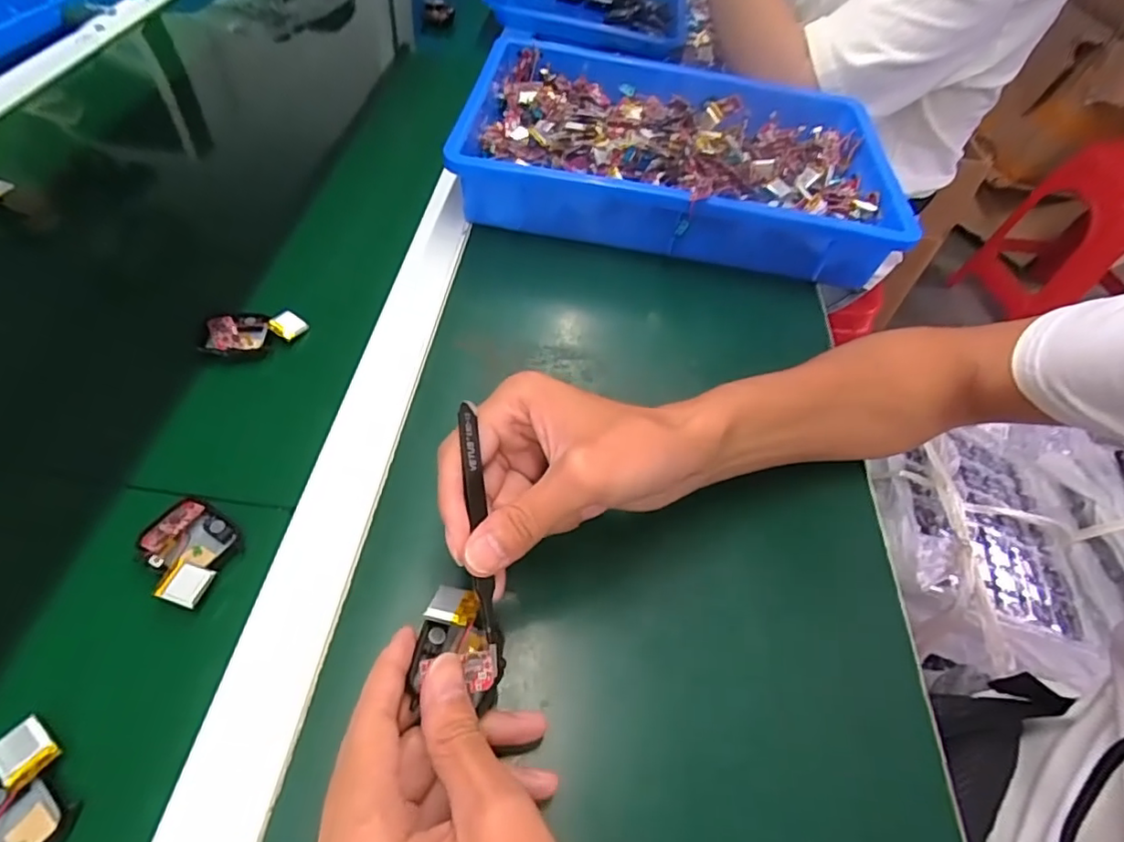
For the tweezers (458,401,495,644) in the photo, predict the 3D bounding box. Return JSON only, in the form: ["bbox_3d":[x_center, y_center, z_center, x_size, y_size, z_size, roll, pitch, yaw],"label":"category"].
[{"bbox_3d":[-0.038,0.042,0.263,0.008,0.006,0.106,-8,75,-1],"label":"tweezers"}]

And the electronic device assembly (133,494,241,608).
[{"bbox_3d":[-0.190,0.068,0.301,0.044,0.020,0.049,11,58,12],"label":"electronic device assembly"}]

